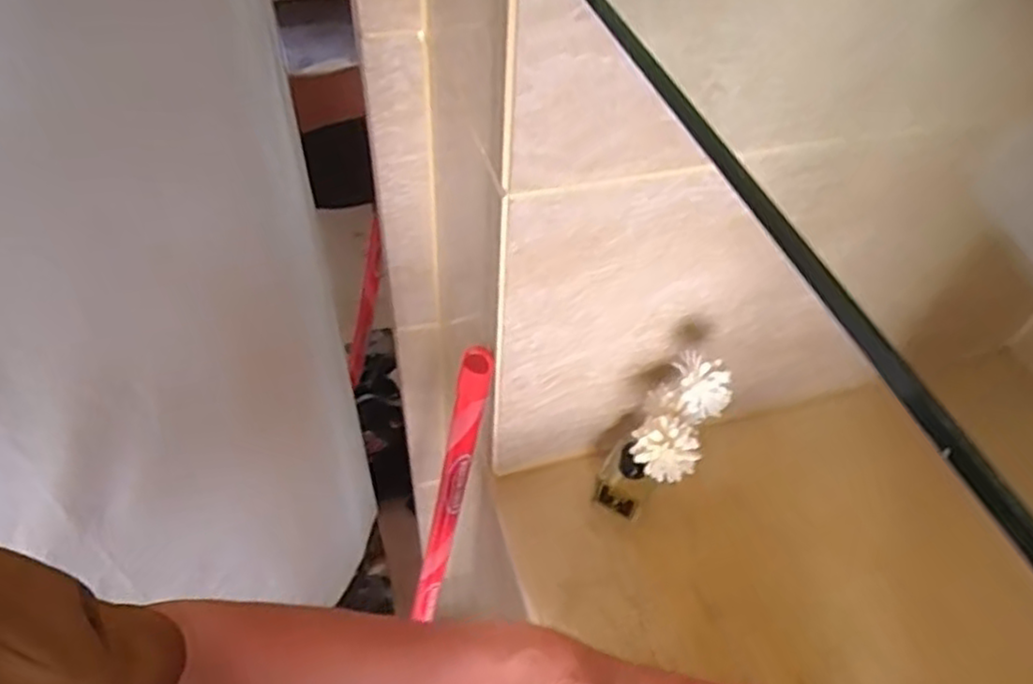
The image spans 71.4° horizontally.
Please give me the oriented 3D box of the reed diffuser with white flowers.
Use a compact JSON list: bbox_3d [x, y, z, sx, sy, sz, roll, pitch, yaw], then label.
[{"bbox_3d":[0.099,0.072,0.508,0.061,0.153,0.072,29,54,20],"label":"reed diffuser with white flowers"}]

